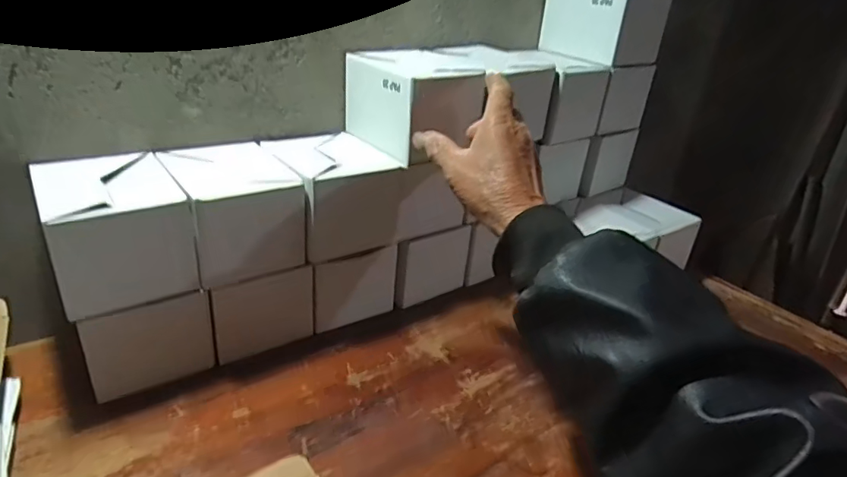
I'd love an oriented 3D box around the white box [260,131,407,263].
[{"bbox_3d":[-0.089,-0.048,0.524,0.106,0.080,0.123,-14,34,-34],"label":"white box"}]

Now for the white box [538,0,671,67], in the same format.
[{"bbox_3d":[0.211,-0.259,0.631,0.092,0.078,0.119,-13,34,-33],"label":"white box"}]

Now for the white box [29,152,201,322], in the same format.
[{"bbox_3d":[-0.249,-0.010,0.428,0.092,0.077,0.125,-15,34,-34],"label":"white box"}]

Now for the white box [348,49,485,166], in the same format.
[{"bbox_3d":[-0.008,-0.140,0.544,0.101,0.081,0.115,-13,34,-33],"label":"white box"}]

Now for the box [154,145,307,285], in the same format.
[{"bbox_3d":[-0.172,-0.028,0.476,0.091,0.079,0.117,-13,33,-33],"label":"box"}]

